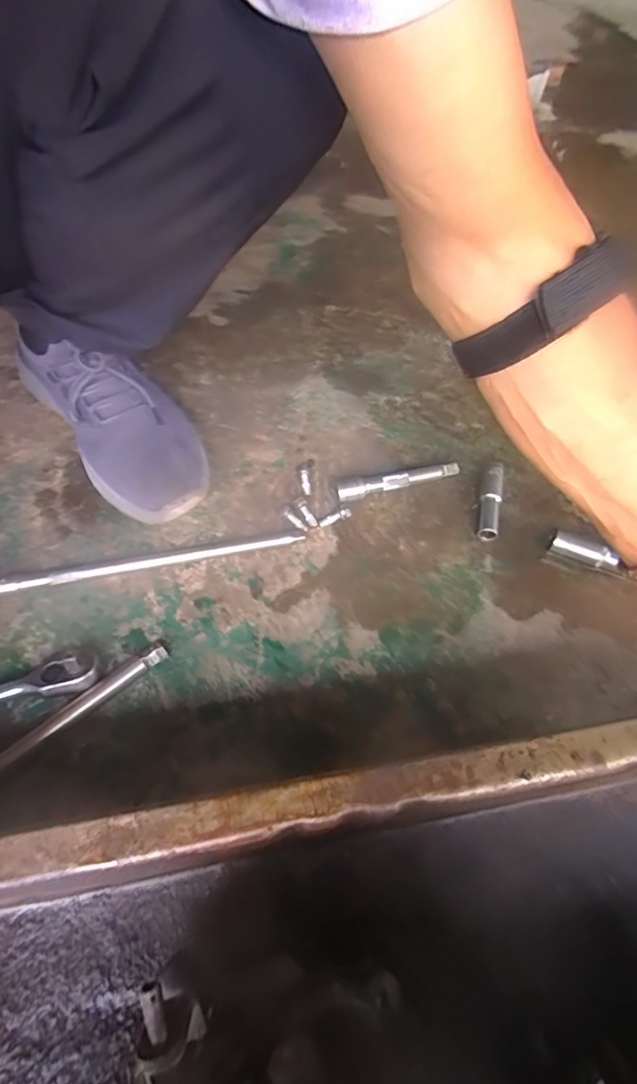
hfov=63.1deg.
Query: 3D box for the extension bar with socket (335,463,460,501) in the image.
[{"bbox_3d":[0.076,-0.057,0.493,0.124,0.023,0.016,-12,60,-11],"label":"extension bar with socket"}]

